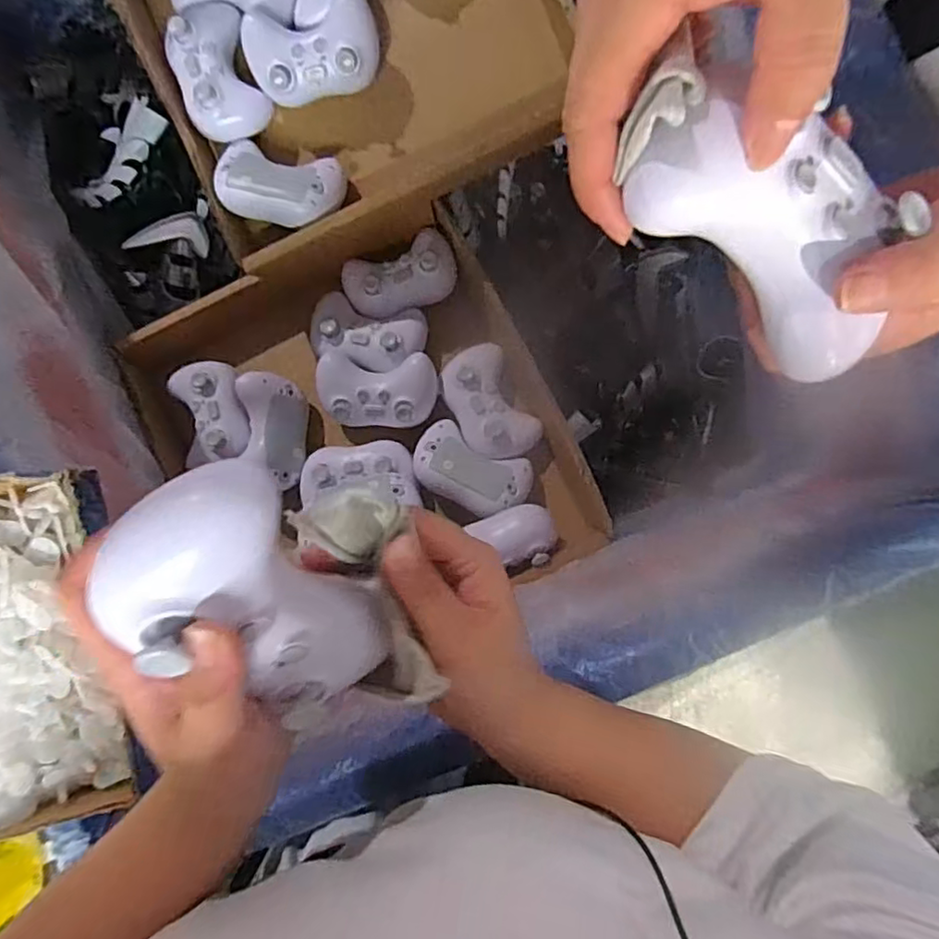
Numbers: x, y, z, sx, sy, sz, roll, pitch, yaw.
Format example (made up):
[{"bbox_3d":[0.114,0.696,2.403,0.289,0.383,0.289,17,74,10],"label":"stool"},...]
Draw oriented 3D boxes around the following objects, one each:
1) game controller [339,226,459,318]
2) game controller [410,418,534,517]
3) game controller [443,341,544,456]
[{"bbox_3d":[-0.068,-0.190,0.614,0.110,0.040,0.068,-25,66,3],"label":"game controller"},{"bbox_3d":[0.000,0.003,0.580,0.108,0.038,0.070,25,65,7],"label":"game controller"},{"bbox_3d":[0.018,-0.063,0.586,0.067,0.034,0.112,-28,89,5],"label":"game controller"}]

